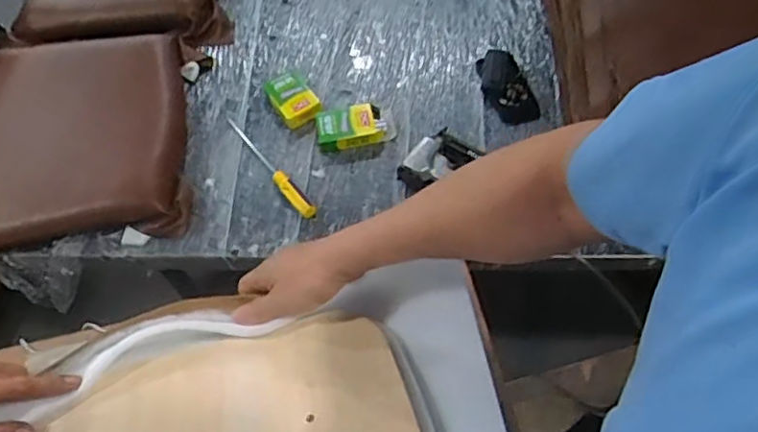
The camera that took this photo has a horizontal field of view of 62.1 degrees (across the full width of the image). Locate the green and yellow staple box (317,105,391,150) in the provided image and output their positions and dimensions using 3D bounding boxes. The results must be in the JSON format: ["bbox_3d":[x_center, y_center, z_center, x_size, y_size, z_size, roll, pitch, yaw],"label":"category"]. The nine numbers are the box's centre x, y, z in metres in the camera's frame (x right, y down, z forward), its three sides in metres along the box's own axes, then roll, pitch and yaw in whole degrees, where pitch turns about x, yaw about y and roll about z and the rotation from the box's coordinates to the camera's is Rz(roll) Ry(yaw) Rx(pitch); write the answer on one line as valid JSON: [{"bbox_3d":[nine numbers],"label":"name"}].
[{"bbox_3d":[-0.053,-0.175,1.206,0.133,0.033,0.092,-8,60,-2],"label":"green and yellow staple box"}]

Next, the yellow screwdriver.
[{"bbox_3d":[-0.202,-0.092,1.177,0.027,0.027,0.270,-35,61,-14],"label":"yellow screwdriver"}]

